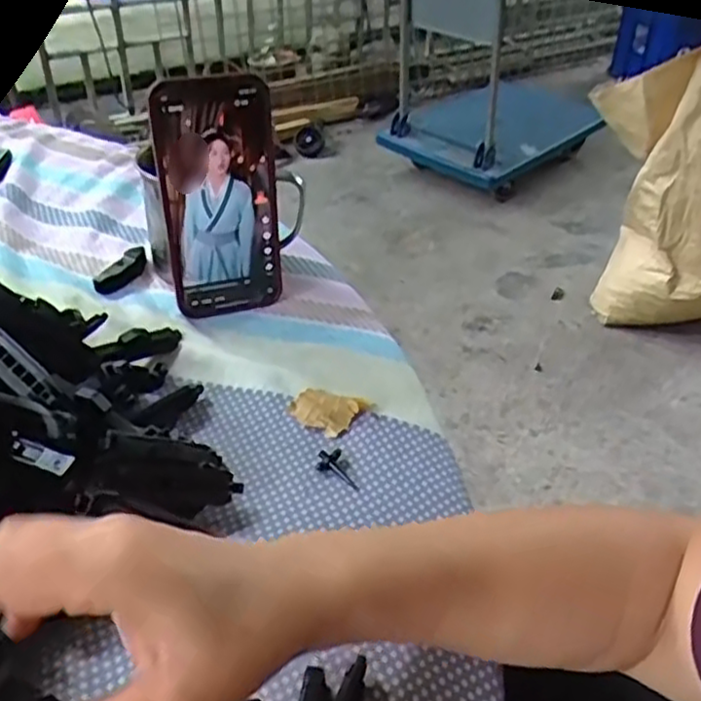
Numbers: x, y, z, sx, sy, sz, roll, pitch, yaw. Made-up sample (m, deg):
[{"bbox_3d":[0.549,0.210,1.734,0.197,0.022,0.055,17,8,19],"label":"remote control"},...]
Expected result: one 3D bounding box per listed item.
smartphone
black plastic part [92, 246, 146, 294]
[{"bbox_3d":[-0.086,-0.100,0.484,0.075,0.158,0.005,-10,29,-16],"label":"smartphone"},{"bbox_3d":[-0.169,-0.062,0.542,0.016,0.014,0.053,17,42,17],"label":"black plastic part"}]

